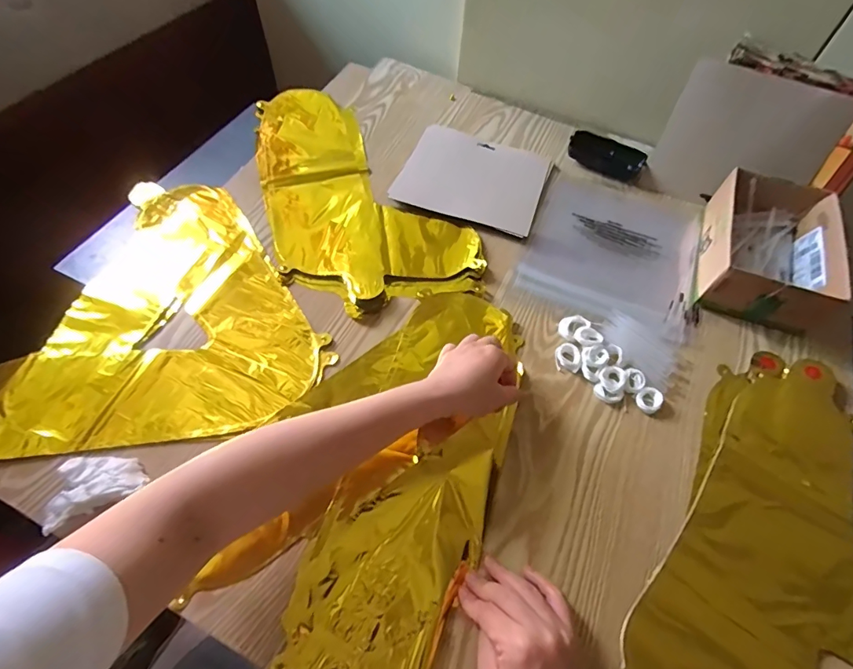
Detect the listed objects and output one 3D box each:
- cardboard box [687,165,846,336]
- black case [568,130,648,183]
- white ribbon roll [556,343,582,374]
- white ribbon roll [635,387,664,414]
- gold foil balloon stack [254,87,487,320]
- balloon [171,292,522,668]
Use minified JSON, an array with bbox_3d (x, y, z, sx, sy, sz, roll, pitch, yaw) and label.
[{"bbox_3d":[0.425,-0.110,0.568,0.142,0.067,0.210,21,60,10],"label":"cardboard box"},{"bbox_3d":[0.264,-0.264,0.670,0.106,0.029,0.040,28,61,14],"label":"black case"},{"bbox_3d":[0.154,0.025,0.497,0.025,0.008,0.033,7,58,2],"label":"white ribbon roll"},{"bbox_3d":[0.231,0.068,0.473,0.027,0.010,0.024,-34,66,-21],"label":"white ribbon roll"},{"bbox_3d":[-0.112,-0.206,0.625,0.226,0.013,0.431,-20,61,-14],"label":"gold foil balloon stack"},{"bbox_3d":[-0.034,0.113,0.439,0.203,0.018,0.397,18,59,11],"label":"balloon"}]

